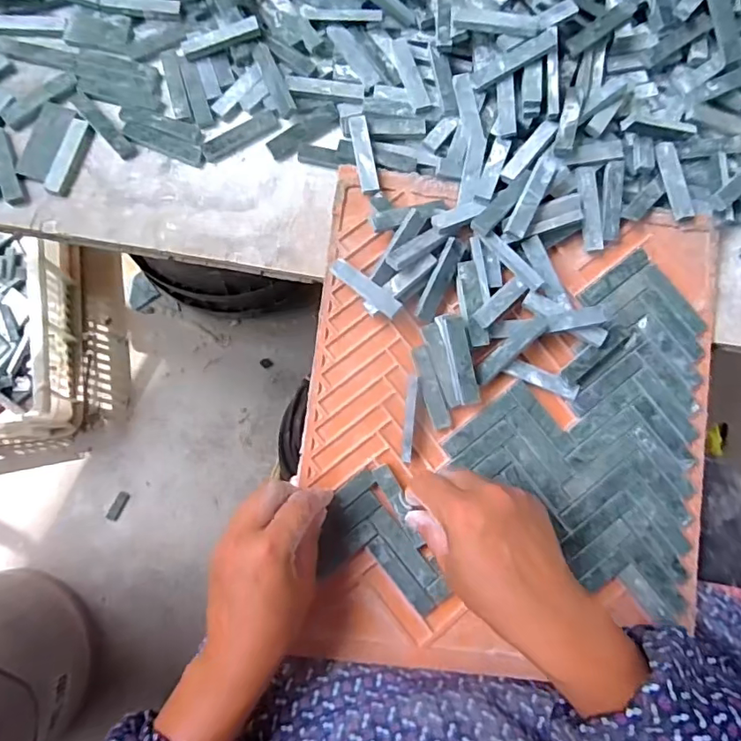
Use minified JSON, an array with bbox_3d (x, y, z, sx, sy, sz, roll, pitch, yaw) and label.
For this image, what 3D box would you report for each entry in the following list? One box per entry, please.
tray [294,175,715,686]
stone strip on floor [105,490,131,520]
[{"bbox_3d":[0.101,0.039,0.388,0.290,0.019,0.348,5,85,1],"label":"tray"},{"bbox_3d":[-0.375,0.201,0.785,0.018,0.005,0.044,24,73,2],"label":"stone strip on floor"}]

